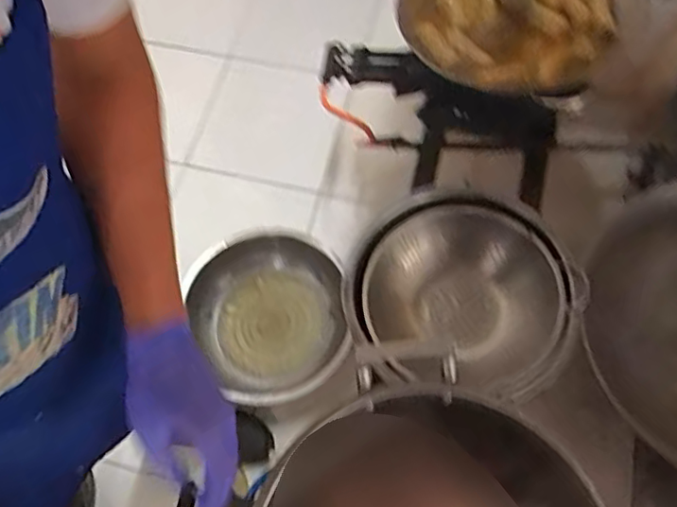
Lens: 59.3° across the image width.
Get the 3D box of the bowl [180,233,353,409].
[{"bbox_3d":[-0.157,0.136,1.393,0.354,0.153,0.372,-1,67,3],"label":"bowl"}]

